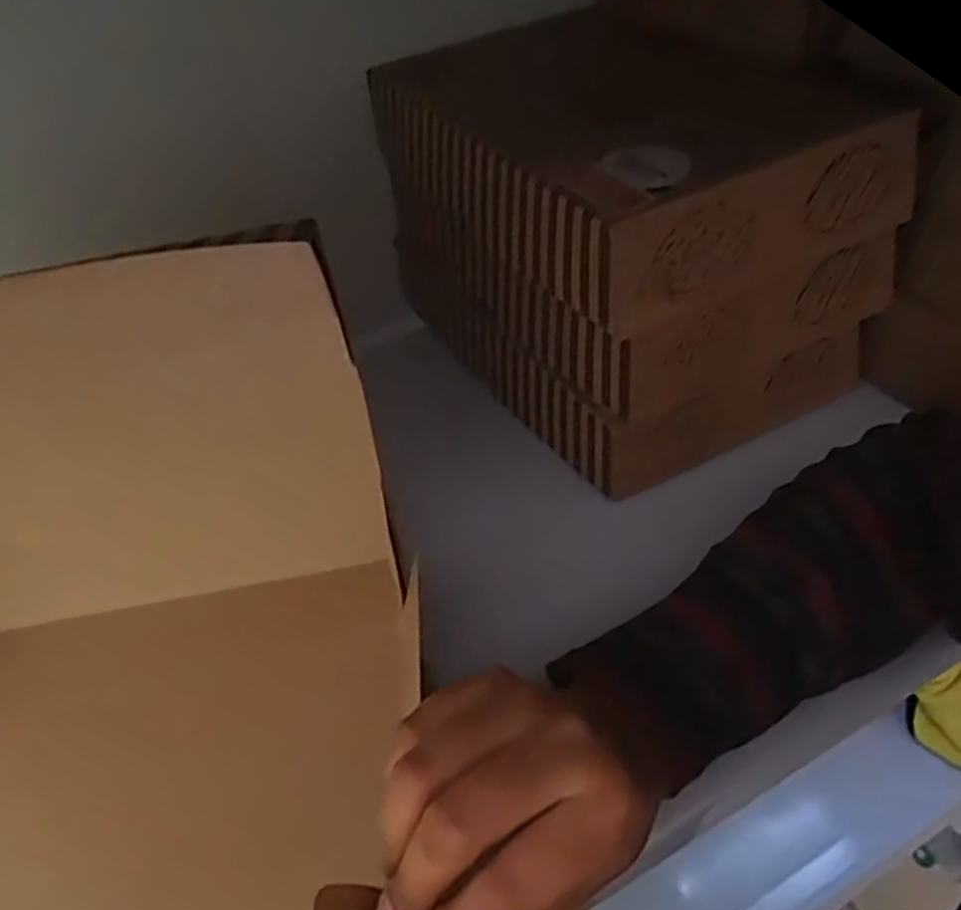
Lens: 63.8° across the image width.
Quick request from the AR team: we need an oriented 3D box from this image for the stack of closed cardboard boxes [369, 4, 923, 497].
[{"bbox_3d":[0.081,-0.144,0.487,0.192,0.166,0.270,-23,47,-17],"label":"stack of closed cardboard boxes"}]

